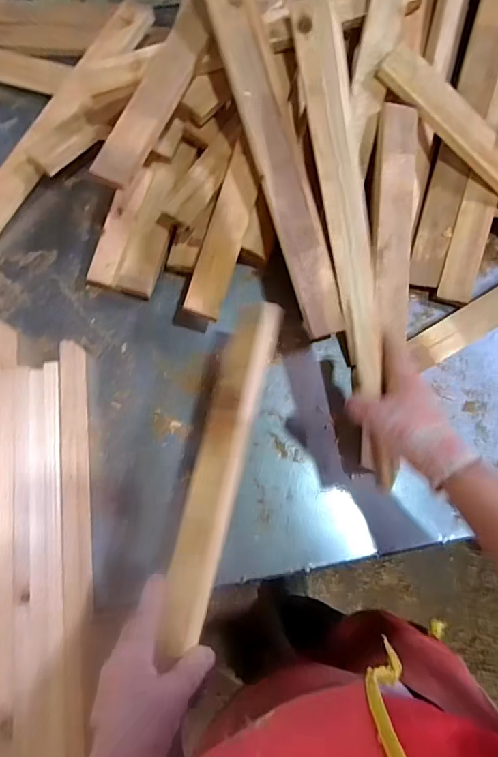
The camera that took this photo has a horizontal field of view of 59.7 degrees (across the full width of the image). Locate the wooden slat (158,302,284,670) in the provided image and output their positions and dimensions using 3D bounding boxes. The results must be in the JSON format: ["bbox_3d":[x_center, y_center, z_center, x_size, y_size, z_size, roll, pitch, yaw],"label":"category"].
[{"bbox_3d":[-0.032,0.093,0.479,0.052,0.034,0.370,14,76,2],"label":"wooden slat"}]

